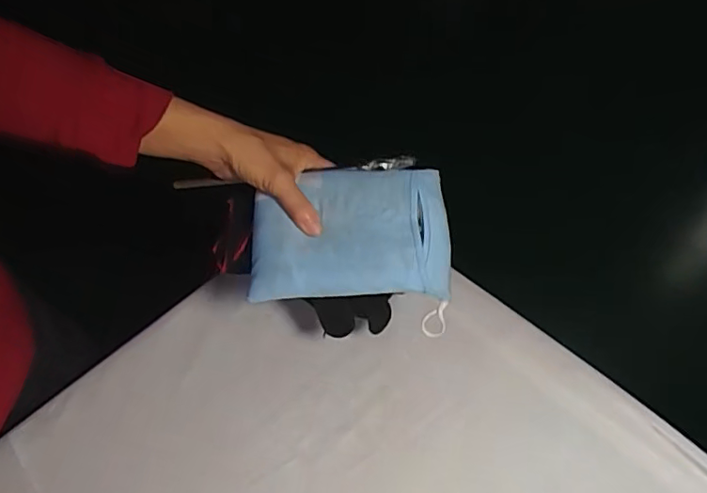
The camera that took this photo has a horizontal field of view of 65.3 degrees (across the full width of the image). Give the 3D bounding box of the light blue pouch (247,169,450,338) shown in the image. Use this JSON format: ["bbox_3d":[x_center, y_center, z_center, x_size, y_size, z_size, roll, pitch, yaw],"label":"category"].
[{"bbox_3d":[-0.004,-0.010,0.456,0.160,0.019,0.119,1,71,7],"label":"light blue pouch"}]

